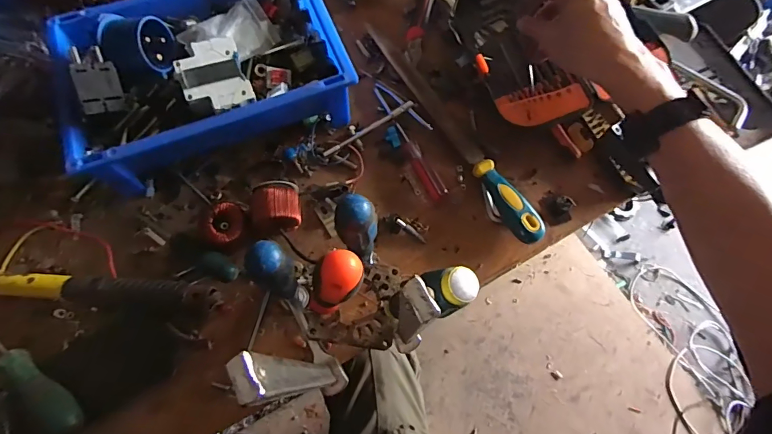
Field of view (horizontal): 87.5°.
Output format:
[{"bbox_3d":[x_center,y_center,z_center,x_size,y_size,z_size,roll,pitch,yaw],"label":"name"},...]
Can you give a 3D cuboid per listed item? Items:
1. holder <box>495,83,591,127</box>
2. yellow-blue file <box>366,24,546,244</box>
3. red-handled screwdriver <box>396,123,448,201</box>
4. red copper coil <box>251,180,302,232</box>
[{"bbox_3d":[0.179,-0.127,0.461,0.094,0.011,0.040,-7,68,16],"label":"holder"},{"bbox_3d":[0.076,-0.115,0.494,0.028,0.022,0.344,-29,71,-11],"label":"yellow-blue file"},{"bbox_3d":[0.038,-0.067,0.489,0.020,0.016,0.109,-28,71,-10],"label":"red-handled screwdriver"},{"bbox_3d":[-0.122,-0.007,0.448,0.053,0.046,0.057,-8,69,-3],"label":"red copper coil"}]

